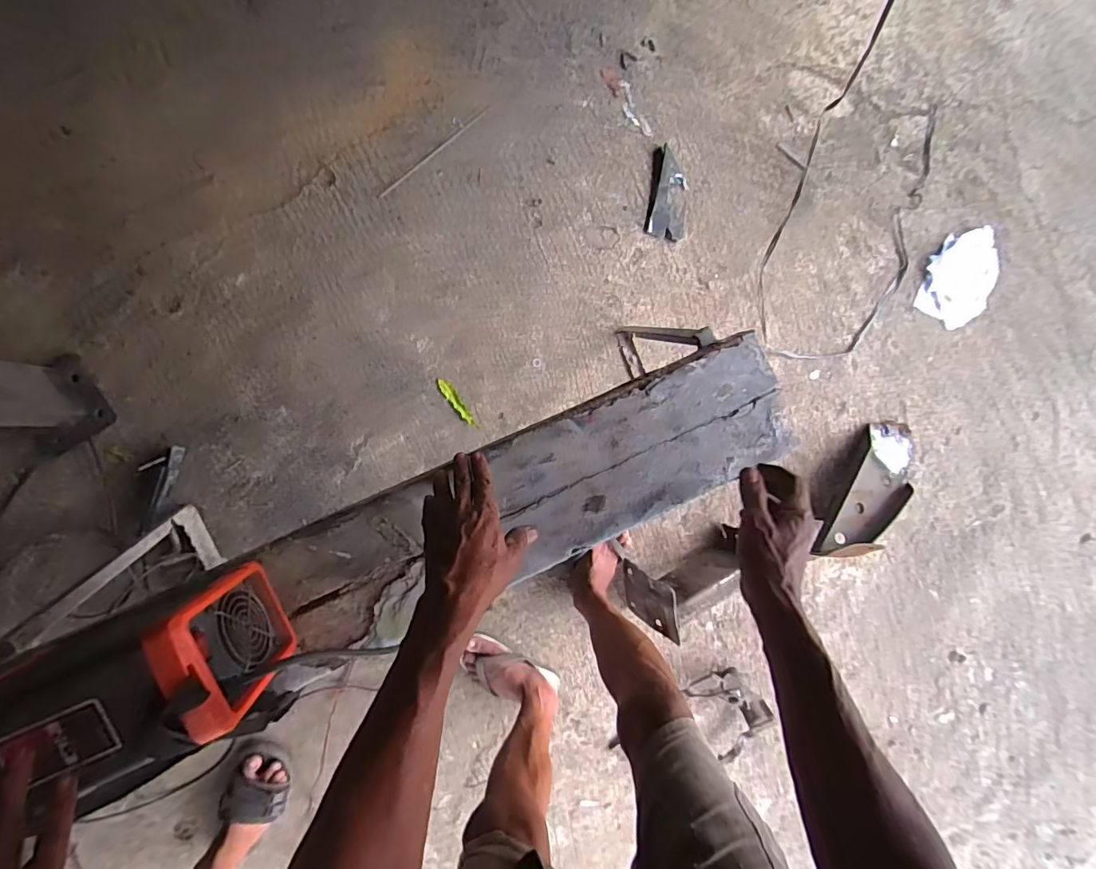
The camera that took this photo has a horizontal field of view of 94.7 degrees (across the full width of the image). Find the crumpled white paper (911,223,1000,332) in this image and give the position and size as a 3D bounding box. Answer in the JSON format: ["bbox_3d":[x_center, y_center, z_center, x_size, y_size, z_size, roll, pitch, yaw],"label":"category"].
[{"bbox_3d":[0.933,-0.357,1.136,0.165,0.032,0.231,7,93,-8],"label":"crumpled white paper"}]

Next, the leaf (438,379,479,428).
[{"bbox_3d":[-0.180,-0.061,1.015,0.023,0.004,0.118,-39,97,-4],"label":"leaf"}]

